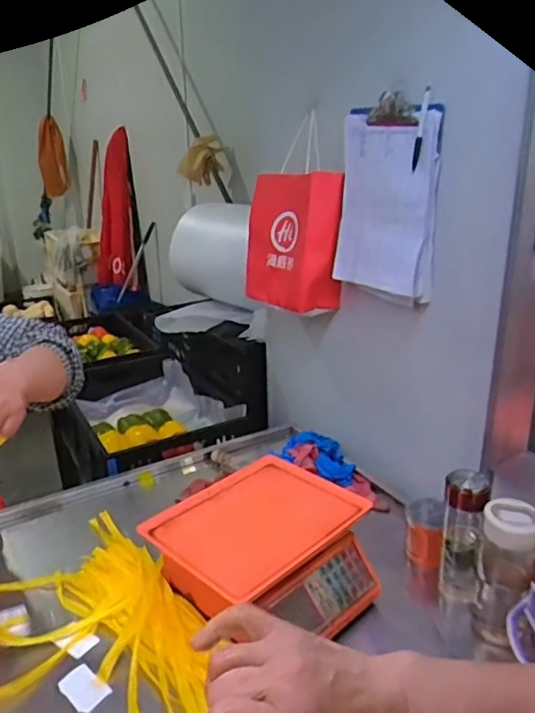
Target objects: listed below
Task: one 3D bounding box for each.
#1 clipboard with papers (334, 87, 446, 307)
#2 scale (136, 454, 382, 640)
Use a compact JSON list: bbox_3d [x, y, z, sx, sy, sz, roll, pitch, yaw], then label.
[{"bbox_3d":[0.219,-0.293,1.082,0.017,0.360,0.229,-2,11,-35],"label":"clipboard with papers"},{"bbox_3d":[0.003,0.306,0.905,0.309,0.100,0.295,-19,26,-40],"label":"scale"}]

